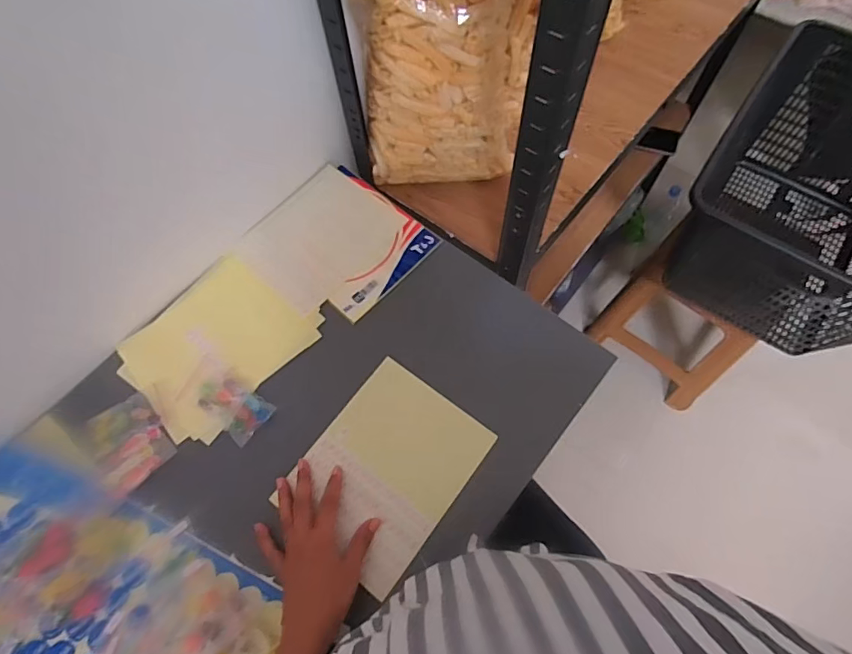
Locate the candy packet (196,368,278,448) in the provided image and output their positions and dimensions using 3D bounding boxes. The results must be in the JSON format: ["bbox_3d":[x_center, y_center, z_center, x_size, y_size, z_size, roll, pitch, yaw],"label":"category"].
[{"bbox_3d":[-0.228,0.088,0.566,0.087,0.013,0.053,36,73,16],"label":"candy packet"}]

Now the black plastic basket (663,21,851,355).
[{"bbox_3d":[0.757,-0.227,0.953,0.408,0.338,0.550,34,72,16],"label":"black plastic basket"}]

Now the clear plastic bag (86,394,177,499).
[{"bbox_3d":[-0.340,0.132,0.549,0.076,0.013,0.098,-36,70,-12],"label":"clear plastic bag"}]

